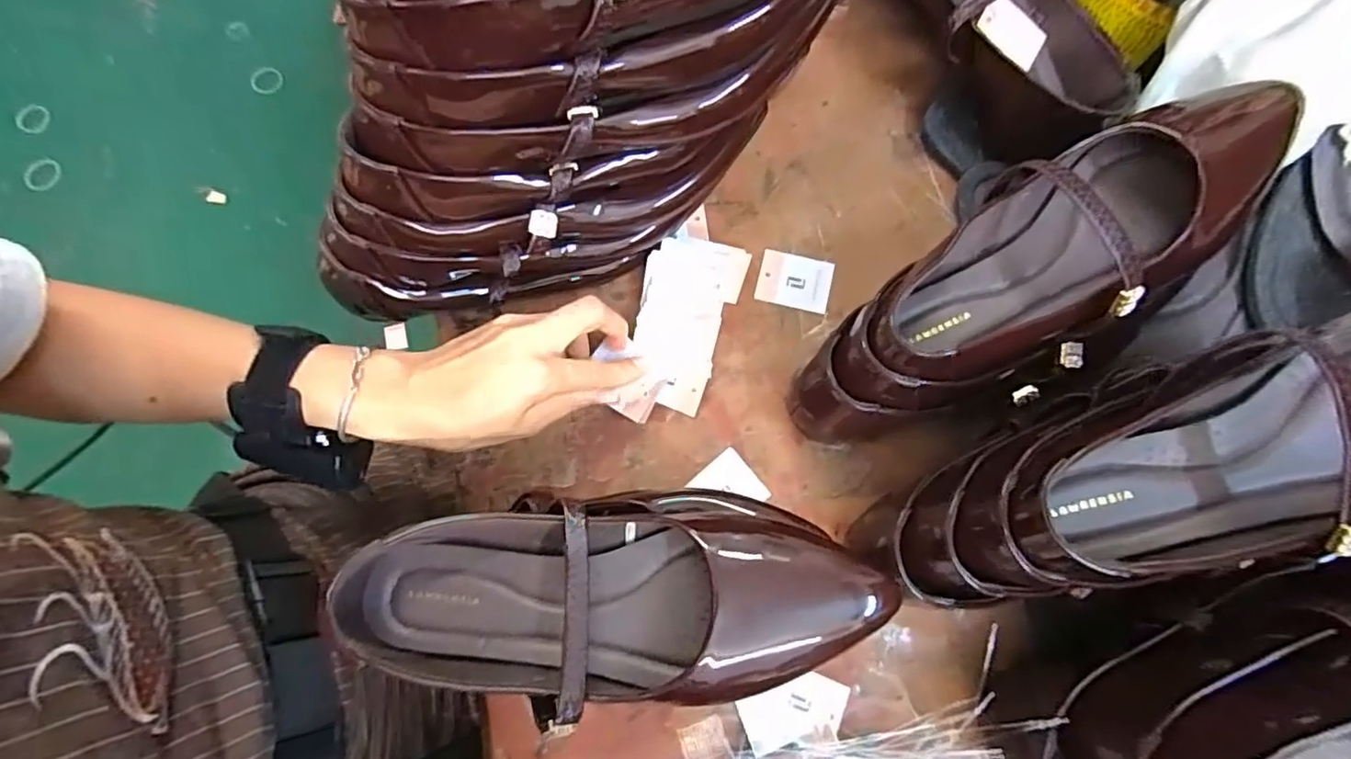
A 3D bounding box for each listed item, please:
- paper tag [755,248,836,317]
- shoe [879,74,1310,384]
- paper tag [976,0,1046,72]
[{"bbox_3d":[0.084,-0.070,0.431,0.050,0.004,0.040,14,76,4],"label":"paper tag"},{"bbox_3d":[0.225,-0.075,0.336,0.267,0.055,0.097,-30,77,-7],"label":"shoe"},{"bbox_3d":[0.230,-0.239,0.417,0.054,0.006,0.029,27,97,-15],"label":"paper tag"}]

